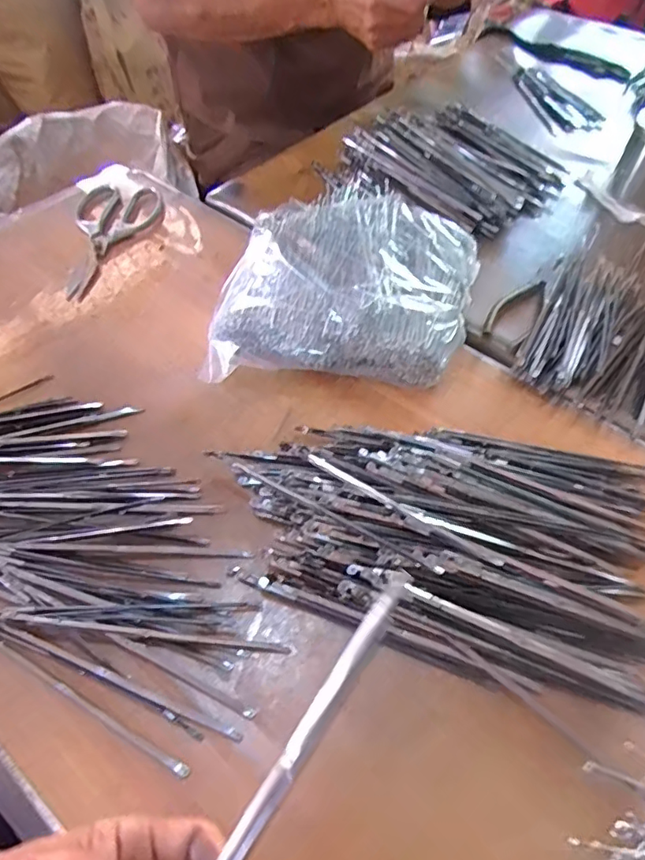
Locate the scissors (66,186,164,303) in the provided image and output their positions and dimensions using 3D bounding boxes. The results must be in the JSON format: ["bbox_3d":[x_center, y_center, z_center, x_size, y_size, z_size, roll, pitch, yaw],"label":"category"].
[{"bbox_3d":[-0.239,-0.217,0.613,0.090,0.013,0.194,3,53,2],"label":"scissors"}]

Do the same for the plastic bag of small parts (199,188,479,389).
[{"bbox_3d":[0.028,-0.139,0.528,0.226,0.064,0.233,10,56,3],"label":"plastic bag of small parts"}]

